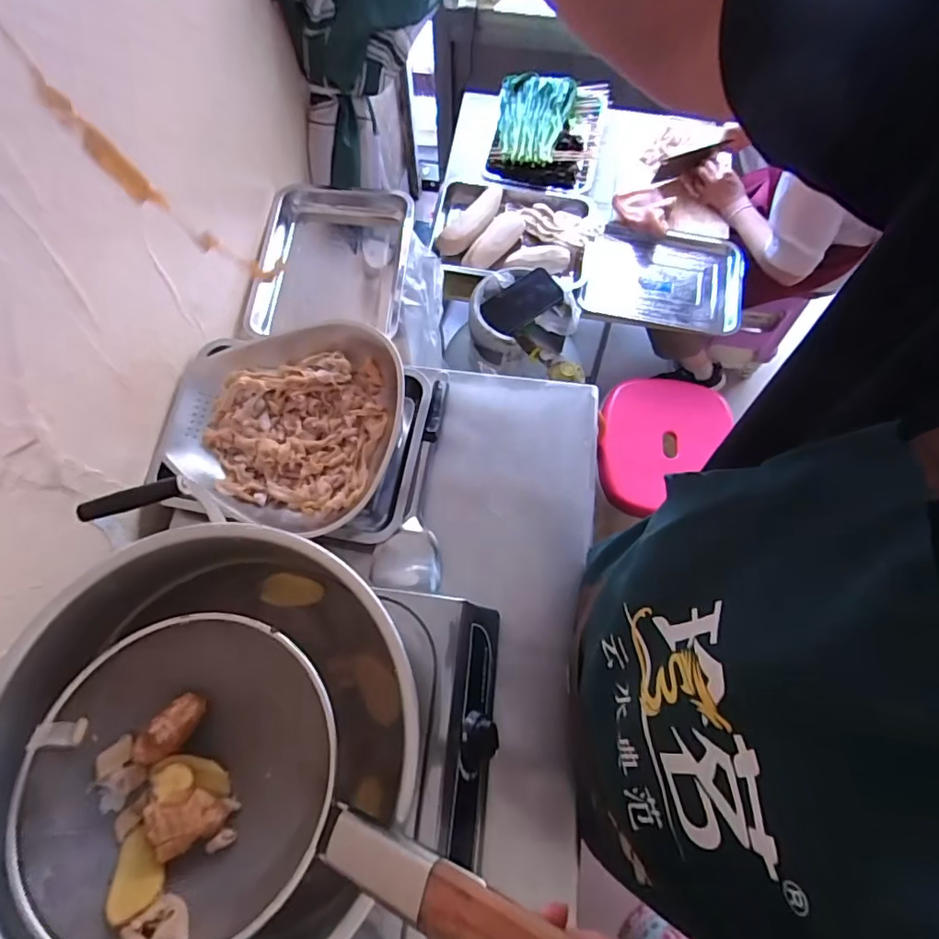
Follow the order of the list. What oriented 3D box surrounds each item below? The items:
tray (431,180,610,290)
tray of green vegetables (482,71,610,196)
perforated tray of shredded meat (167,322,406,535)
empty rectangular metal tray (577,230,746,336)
[{"bbox_3d":[0.101,-0.535,1.188,0.358,0.070,0.250,3,69,1],"label":"tray"},{"bbox_3d":[0.186,-0.797,1.252,0.252,0.079,0.306,10,70,3],"label":"tray of green vegetables"},{"bbox_3d":[-0.255,-0.078,0.734,0.309,0.053,0.291,17,70,6],"label":"perforated tray of shredded meat"},{"bbox_3d":[0.436,-0.434,1.187,0.364,0.038,0.238,9,76,-5],"label":"empty rectangular metal tray"}]

